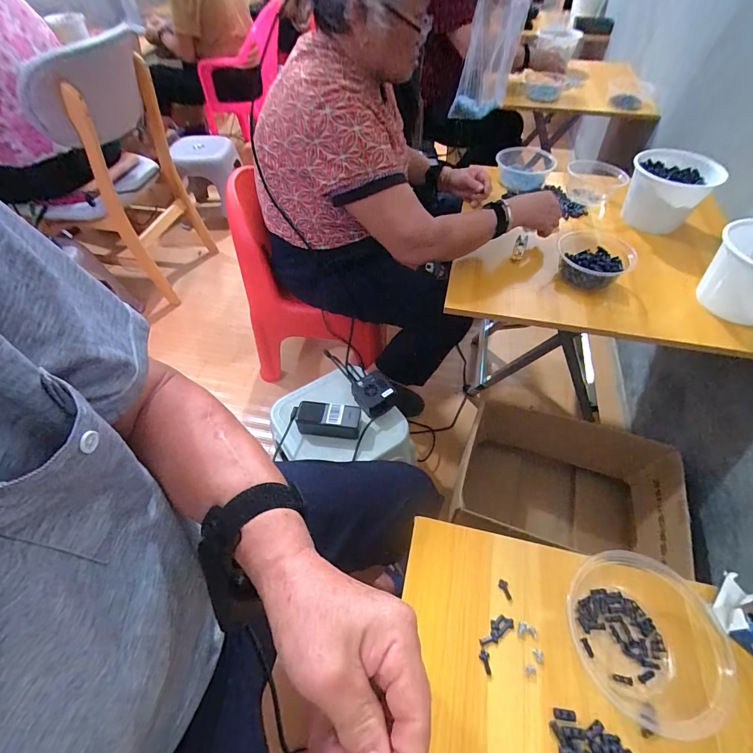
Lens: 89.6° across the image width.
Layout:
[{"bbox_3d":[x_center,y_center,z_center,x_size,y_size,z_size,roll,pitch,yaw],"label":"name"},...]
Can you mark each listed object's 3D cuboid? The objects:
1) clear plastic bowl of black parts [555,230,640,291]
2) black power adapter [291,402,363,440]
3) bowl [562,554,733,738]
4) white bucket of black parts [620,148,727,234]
[{"bbox_3d":[0.420,-0.227,0.741,0.132,0.074,0.132,-1,53,1],"label":"clear plastic bowl of black parts"},{"bbox_3d":[-0.108,0.091,0.808,0.147,0.056,0.065,8,54,7],"label":"black power adapter"},{"bbox_3d":[0.264,0.250,0.361,0.131,0.048,0.134,-1,53,1],"label":"bowl"},{"bbox_3d":[0.620,-0.396,0.824,0.152,0.117,0.157,20,56,16],"label":"white bucket of black parts"}]

